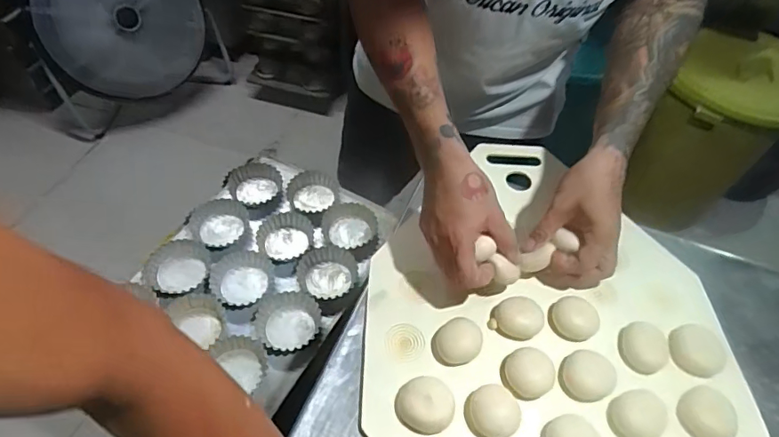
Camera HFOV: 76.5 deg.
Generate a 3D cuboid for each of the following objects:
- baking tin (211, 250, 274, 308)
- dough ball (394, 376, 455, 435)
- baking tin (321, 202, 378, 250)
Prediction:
[{"bbox_3d":[-0.245,0.103,0.824,0.094,0.025,0.101,2,51,-3],"label":"baking tin"},{"bbox_3d":[0.035,0.180,0.479,0.053,0.024,0.051,2,52,-2],"label":"dough ball"},{"bbox_3d":[-0.072,0.015,0.902,0.095,0.031,0.094,2,51,-3],"label":"baking tin"}]

